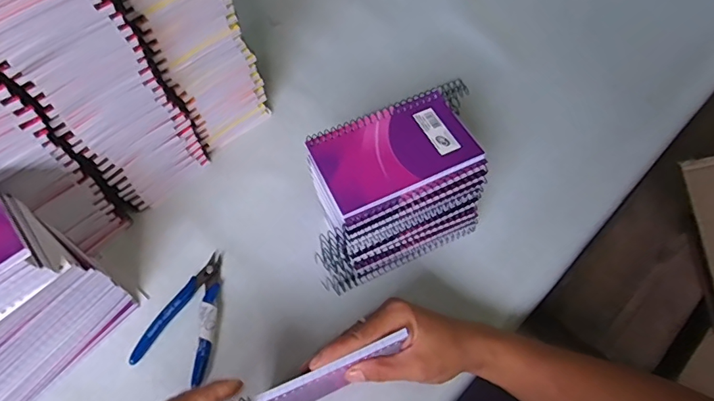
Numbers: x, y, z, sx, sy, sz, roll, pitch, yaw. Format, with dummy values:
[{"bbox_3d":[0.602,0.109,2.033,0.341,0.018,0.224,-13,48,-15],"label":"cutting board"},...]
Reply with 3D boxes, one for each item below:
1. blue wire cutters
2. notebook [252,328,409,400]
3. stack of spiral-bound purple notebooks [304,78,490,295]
[{"bbox_3d":[-0.157,0.103,0.447,0.067,0.011,0.115,10,59,8],"label":"blue wire cutters"},{"bbox_3d":[-0.021,0.140,0.371,0.124,0.070,0.009,-23,60,-12],"label":"notebook"},{"bbox_3d":[0.037,-0.011,0.444,0.178,0.114,0.102,-22,60,-11],"label":"stack of spiral-bound purple notebooks"}]

